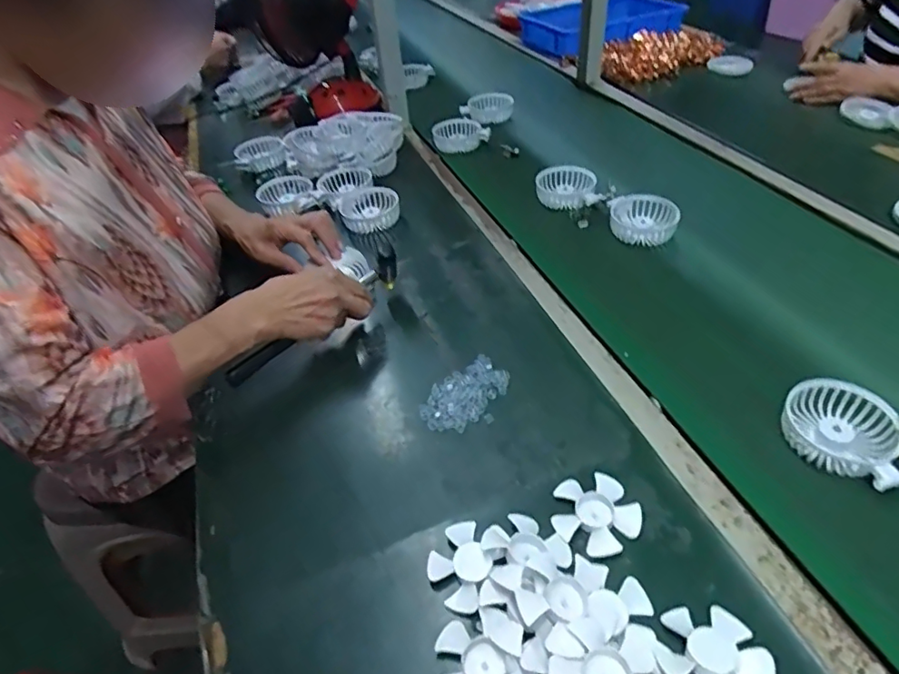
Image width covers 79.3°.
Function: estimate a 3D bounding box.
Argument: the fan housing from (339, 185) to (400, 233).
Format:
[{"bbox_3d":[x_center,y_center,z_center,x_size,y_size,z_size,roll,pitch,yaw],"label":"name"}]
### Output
[{"bbox_3d":[-0.123,-0.200,0.844,0.089,0.035,0.091,-10,43,-4],"label":"fan housing"}]

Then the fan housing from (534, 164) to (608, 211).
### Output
[{"bbox_3d":[0.185,-0.234,0.846,0.096,0.034,0.097,1,44,7],"label":"fan housing"}]

